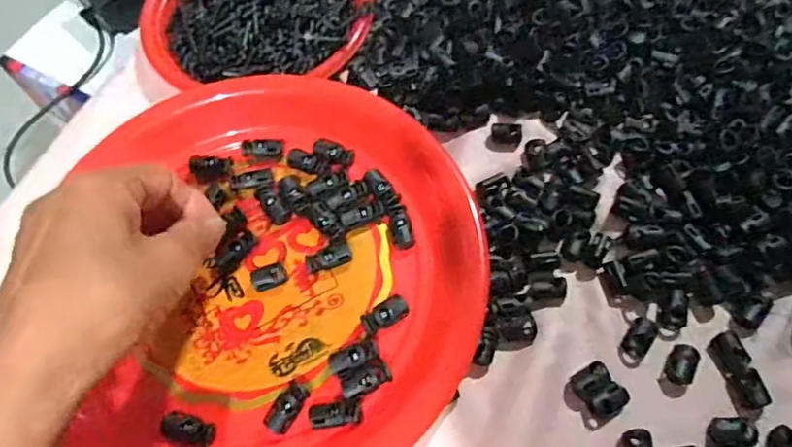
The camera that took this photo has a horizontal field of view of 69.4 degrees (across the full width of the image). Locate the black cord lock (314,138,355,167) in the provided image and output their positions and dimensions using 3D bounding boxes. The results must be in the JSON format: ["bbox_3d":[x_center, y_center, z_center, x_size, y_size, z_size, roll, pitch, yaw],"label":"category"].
[{"bbox_3d":[-0.040,-0.046,0.370,0.026,0.008,0.015,22,65,14],"label":"black cord lock"}]

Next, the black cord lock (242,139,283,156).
[{"bbox_3d":[-0.087,-0.050,0.374,0.026,0.006,0.012,-3,62,2],"label":"black cord lock"}]

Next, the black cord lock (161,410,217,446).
[{"bbox_3d":[-0.107,0.106,0.295,0.025,0.008,0.014,12,63,10],"label":"black cord lock"}]

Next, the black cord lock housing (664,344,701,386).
[{"bbox_3d":[0.151,0.074,0.302,0.014,0.007,0.022,23,66,15],"label":"black cord lock housing"}]

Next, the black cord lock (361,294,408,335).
[{"bbox_3d":[-0.006,0.051,0.320,0.027,0.008,0.013,-32,65,-13],"label":"black cord lock"}]

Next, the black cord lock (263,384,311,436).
[{"bbox_3d":[-0.057,0.097,0.299,0.013,0.006,0.026,28,67,17],"label":"black cord lock"}]

